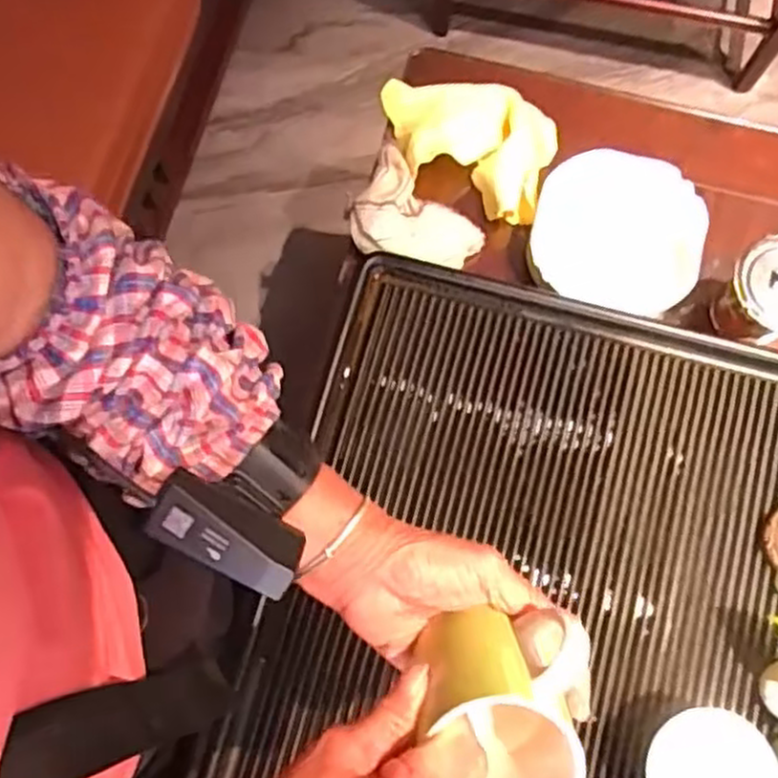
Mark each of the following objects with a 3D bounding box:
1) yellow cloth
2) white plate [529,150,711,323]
[{"bbox_3d":[0.072,-0.244,0.738,0.173,0.047,0.124,18,78,5],"label":"yellow cloth"},{"bbox_3d":[0.212,-0.145,0.699,0.152,0.024,0.144,9,78,3],"label":"white plate"}]

